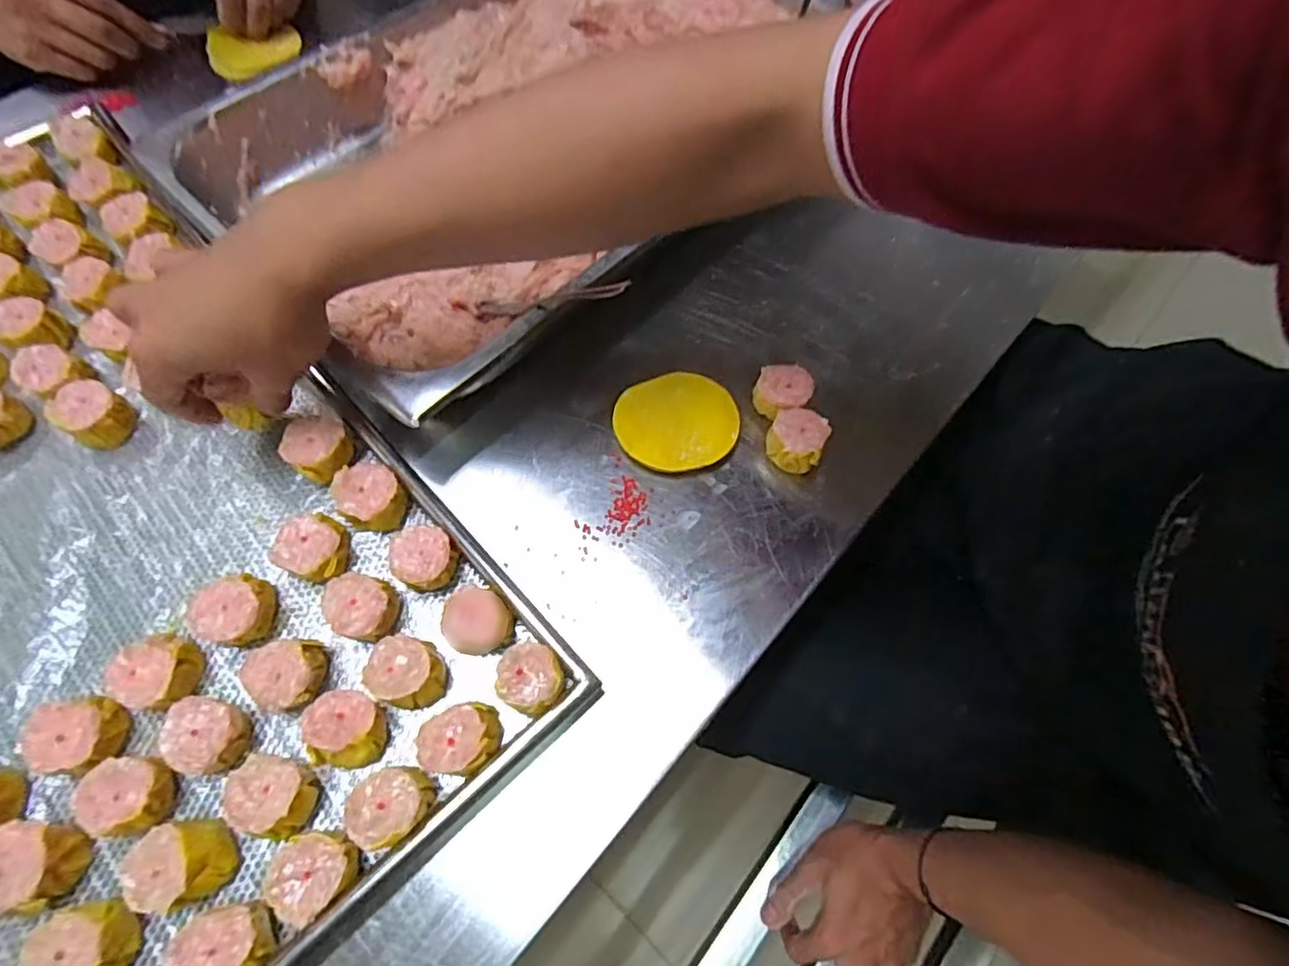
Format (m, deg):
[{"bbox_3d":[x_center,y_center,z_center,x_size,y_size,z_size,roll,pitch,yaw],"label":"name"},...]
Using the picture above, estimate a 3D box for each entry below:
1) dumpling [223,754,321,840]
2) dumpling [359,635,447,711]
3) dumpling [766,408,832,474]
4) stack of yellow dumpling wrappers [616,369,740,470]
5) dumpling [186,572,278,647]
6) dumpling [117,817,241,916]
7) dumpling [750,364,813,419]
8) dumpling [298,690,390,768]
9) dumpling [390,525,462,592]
[{"bbox_3d":[-0.193,0.163,0.336,0.042,0.030,0.034,17,66,4],"label":"dumpling"},{"bbox_3d":[-0.135,0.106,0.361,0.043,0.023,0.035,14,66,3],"label":"dumpling"},{"bbox_3d":[0.102,-0.028,0.434,0.036,0.030,0.035,1,66,-3],"label":"dumpling"},{"bbox_3d":[0.022,-0.041,0.449,0.083,0.017,0.070,-12,67,-9],"label":"stack of yellow dumpling wrappers"},{"bbox_3d":[-0.240,0.074,0.371,0.043,0.029,0.038,-2,66,-4],"label":"dumpling"},{"bbox_3d":[-0.229,0.189,0.317,0.043,0.027,0.037,-22,69,-12],"label":"dumpling"},{"bbox_3d":[0.095,-0.061,0.450,0.037,0.037,0.032,29,67,10],"label":"dumpling"},{"bbox_3d":[-0.164,0.134,0.351,0.041,0.030,0.038,1,66,-3],"label":"dumpling"},{"bbox_3d":[-0.133,0.047,0.389,0.038,0.032,0.035,1,66,-3],"label":"dumpling"}]

